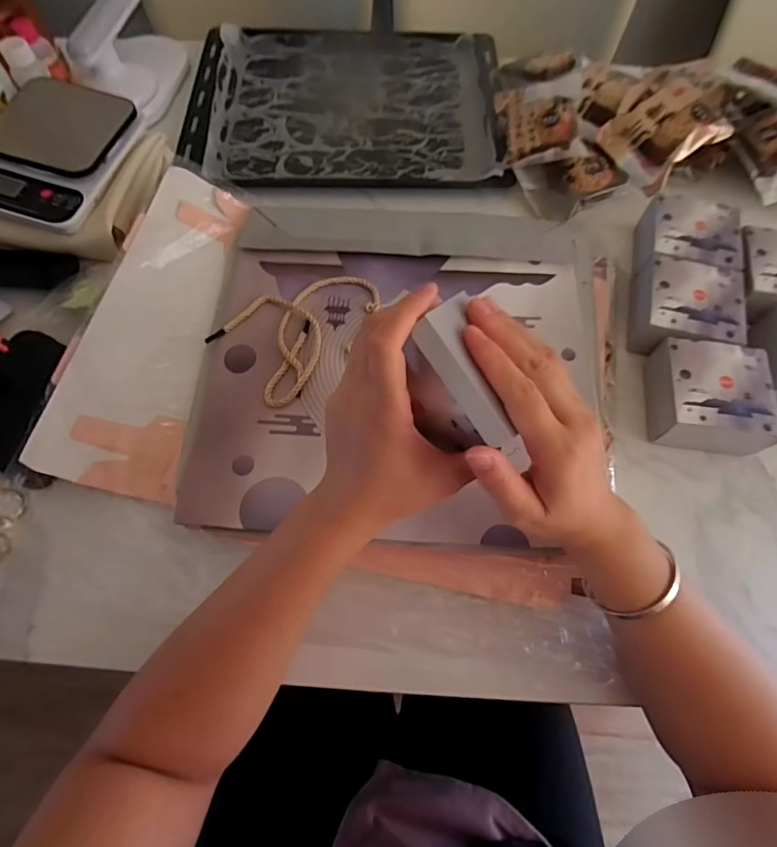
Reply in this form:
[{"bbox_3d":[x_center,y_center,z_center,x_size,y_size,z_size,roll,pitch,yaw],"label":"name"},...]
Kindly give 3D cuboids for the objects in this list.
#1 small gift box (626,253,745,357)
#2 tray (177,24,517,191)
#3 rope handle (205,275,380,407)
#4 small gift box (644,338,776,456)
[{"bbox_3d":[0.291,-0.113,0.472,0.096,0.043,0.098,12,66,5],"label":"small gift box"},{"bbox_3d":[-0.052,-0.412,0.620,0.395,0.028,0.317,0,65,0],"label":"tray"},{"bbox_3d":[-0.079,-0.095,0.458,0.154,0.010,0.104,-40,71,-17],"label":"rope handle"},{"bbox_3d":[0.287,-0.022,0.431,0.090,0.048,0.102,7,74,3],"label":"small gift box"}]

